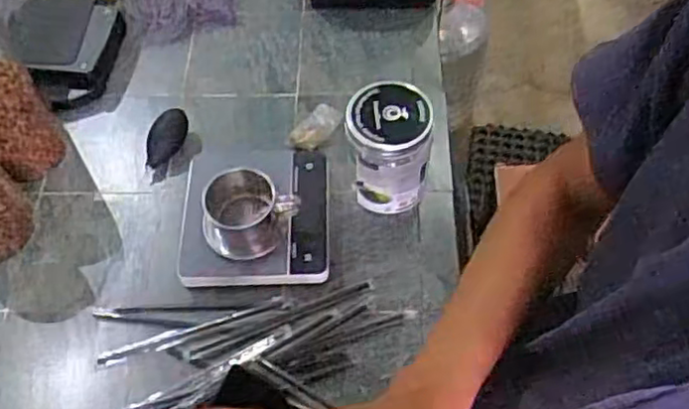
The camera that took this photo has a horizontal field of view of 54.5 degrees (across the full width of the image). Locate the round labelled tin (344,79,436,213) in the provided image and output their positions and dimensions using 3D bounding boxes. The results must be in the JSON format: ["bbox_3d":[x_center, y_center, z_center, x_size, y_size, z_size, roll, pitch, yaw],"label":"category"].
[{"bbox_3d":[0.047,-0.056,0.731,0.085,0.141,0.092,5,61,4],"label":"round labelled tin"}]

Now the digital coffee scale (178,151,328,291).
[{"bbox_3d":[-0.098,0.003,0.740,0.158,0.025,0.174,-2,60,0],"label":"digital coffee scale"}]

